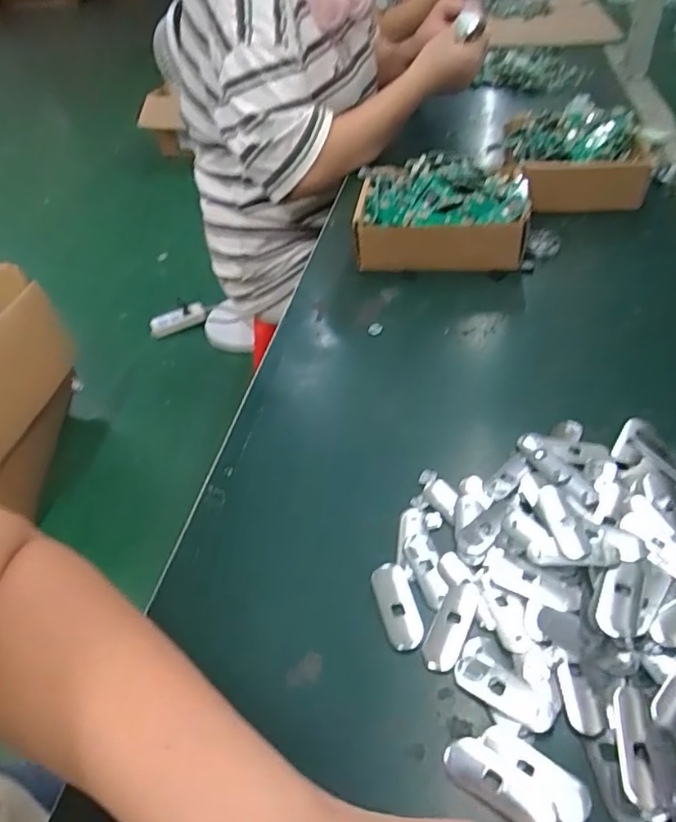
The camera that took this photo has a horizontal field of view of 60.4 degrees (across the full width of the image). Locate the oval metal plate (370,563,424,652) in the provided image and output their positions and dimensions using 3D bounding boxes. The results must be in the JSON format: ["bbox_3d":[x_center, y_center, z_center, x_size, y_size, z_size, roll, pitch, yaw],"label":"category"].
[{"bbox_3d":[0.034,0.109,0.328,0.020,0.005,0.052,-12,42,-6],"label":"oval metal plate"}]

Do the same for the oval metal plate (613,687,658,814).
[{"bbox_3d":[0.134,0.152,0.265,0.014,0.006,0.050,4,43,11],"label":"oval metal plate"}]

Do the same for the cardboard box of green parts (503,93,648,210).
[{"bbox_3d":[0.278,-0.294,0.681,0.144,0.087,0.123,-3,42,3],"label":"cardboard box of green parts"}]

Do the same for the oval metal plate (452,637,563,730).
[{"bbox_3d":[0.084,0.135,0.290,0.050,0.004,0.028,28,52,32],"label":"oval metal plate"}]

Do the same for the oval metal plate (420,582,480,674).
[{"bbox_3d":[0.062,0.115,0.316,0.019,0.004,0.052,16,47,23],"label":"oval metal plate"}]

